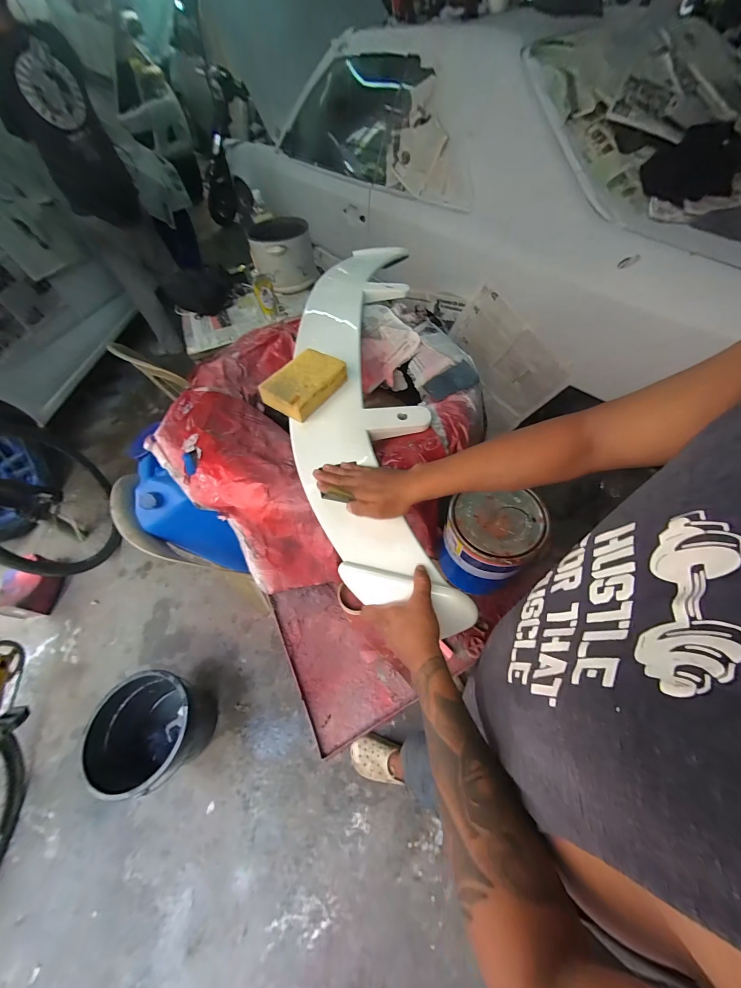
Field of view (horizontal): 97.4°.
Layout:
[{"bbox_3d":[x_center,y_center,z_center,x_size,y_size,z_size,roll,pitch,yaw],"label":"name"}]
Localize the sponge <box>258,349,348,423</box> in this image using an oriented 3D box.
[{"bbox_3d":[-0.129,-0.220,0.650,0.115,0.045,0.151,27,62,19],"label":"sponge"}]

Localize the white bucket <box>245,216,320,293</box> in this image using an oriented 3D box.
[{"bbox_3d":[-0.354,-0.970,1.335,0.237,0.187,0.237,-14,57,-7],"label":"white bucket"}]

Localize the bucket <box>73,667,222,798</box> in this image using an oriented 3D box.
[{"bbox_3d":[-0.699,0.760,1.058,0.306,0.256,0.292,-1,56,2],"label":"bucket"}]

